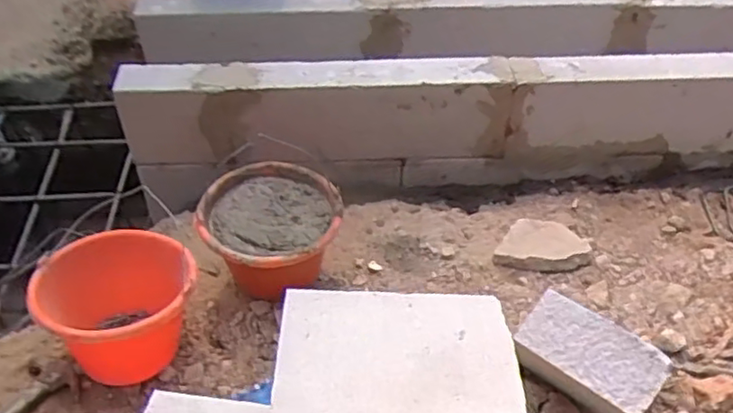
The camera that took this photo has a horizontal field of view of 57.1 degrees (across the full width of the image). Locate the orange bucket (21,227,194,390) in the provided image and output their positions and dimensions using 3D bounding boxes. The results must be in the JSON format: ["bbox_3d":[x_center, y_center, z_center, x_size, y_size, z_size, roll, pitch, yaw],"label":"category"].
[{"bbox_3d":[-0.384,0.170,1.082,0.229,0.176,0.203,-22,49,-20],"label":"orange bucket"}]

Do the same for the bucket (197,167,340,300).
[{"bbox_3d":[-0.166,0.060,1.200,0.237,0.160,0.235,0,46,0],"label":"bucket"}]

